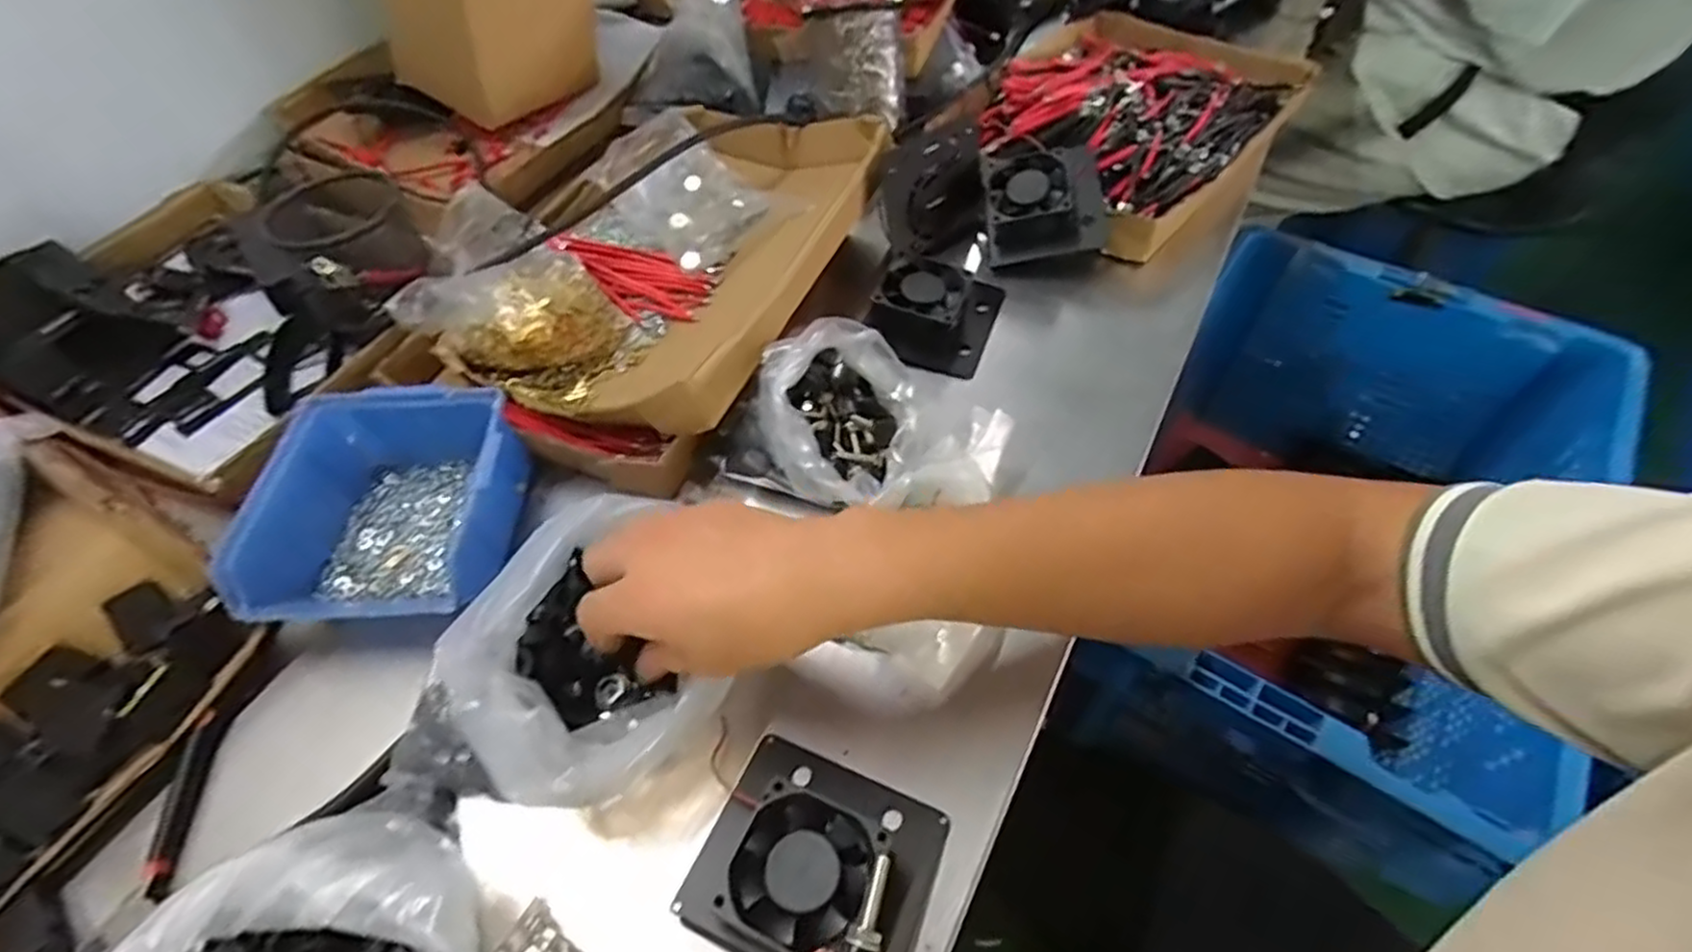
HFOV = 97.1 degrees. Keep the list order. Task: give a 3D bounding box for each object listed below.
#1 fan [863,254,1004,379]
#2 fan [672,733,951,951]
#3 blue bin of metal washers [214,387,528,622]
[{"bbox_3d":[0.065,-0.124,0.539,0.081,0.037,0.095,18,56,16],"label":"fan"},{"bbox_3d":[-0.014,0.168,0.327,0.100,0.035,0.088,19,57,17],"label":"fan"},{"bbox_3d":[-0.259,0.019,0.428,0.130,0.059,0.134,-2,53,2],"label":"blue bin of metal washers"}]

